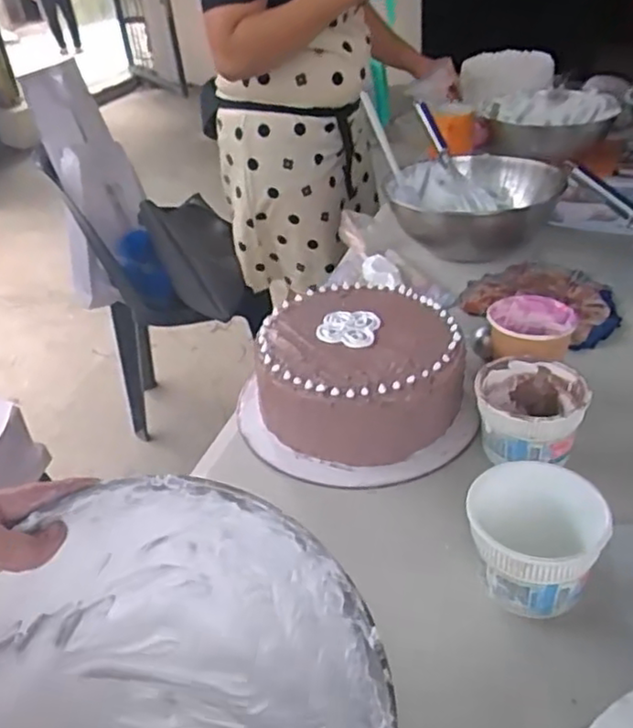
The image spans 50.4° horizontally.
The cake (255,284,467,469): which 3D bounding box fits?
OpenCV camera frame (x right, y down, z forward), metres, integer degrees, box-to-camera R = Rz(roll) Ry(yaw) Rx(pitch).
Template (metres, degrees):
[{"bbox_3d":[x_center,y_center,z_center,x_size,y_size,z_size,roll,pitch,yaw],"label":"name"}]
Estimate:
[{"bbox_3d":[0.039,0.007,0.671,0.195,0.088,0.191,-7,34,0],"label":"cake"}]

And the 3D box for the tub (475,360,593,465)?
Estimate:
[{"bbox_3d":[0.187,0.052,0.595,0.090,0.075,0.090,2,35,13],"label":"tub"}]

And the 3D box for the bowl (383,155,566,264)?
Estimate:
[{"bbox_3d":[0.205,-0.208,0.930,0.228,0.093,0.232,-5,34,3],"label":"bowl"}]

